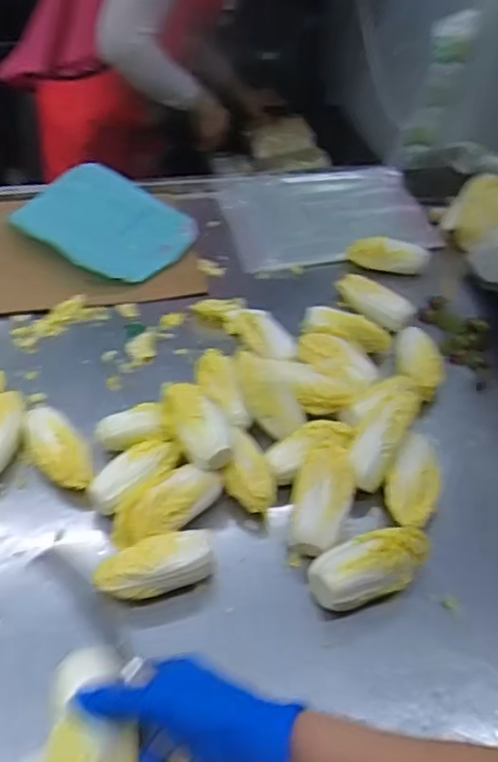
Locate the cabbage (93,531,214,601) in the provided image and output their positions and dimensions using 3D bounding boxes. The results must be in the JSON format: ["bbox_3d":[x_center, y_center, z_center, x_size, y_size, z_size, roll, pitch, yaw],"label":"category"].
[{"bbox_3d":[-0.085,0.175,0.616,0.102,0.042,0.054,-2,46,-9],"label":"cabbage"}]

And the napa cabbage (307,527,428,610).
[{"bbox_3d":[0.117,0.176,0.621,0.117,0.058,0.059,-19,51,-23],"label":"napa cabbage"}]

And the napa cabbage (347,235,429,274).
[{"bbox_3d":[0.209,-0.191,0.982,0.118,0.050,0.047,10,46,4],"label":"napa cabbage"}]

